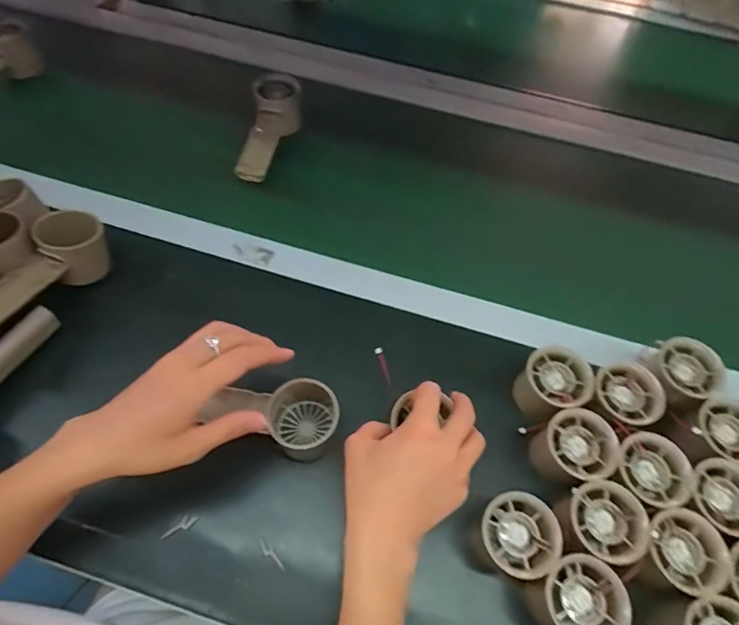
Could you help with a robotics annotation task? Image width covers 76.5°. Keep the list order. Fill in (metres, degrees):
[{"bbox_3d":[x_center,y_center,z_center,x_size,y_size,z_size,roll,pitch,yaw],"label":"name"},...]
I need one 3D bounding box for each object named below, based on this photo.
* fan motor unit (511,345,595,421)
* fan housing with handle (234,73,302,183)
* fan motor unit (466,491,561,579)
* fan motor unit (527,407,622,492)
[{"bbox_3d":[0.166,0.068,0.431,0.053,0.053,0.056,-18,62,-13],"label":"fan motor unit"},{"bbox_3d":[-0.122,-0.227,0.581,0.060,0.048,0.161,5,59,0],"label":"fan housing with handle"},{"bbox_3d":[0.110,0.177,0.370,0.054,0.067,0.055,1,59,-2],"label":"fan motor unit"},{"bbox_3d":[0.171,0.118,0.400,0.057,0.051,0.057,-15,61,-11],"label":"fan motor unit"}]

